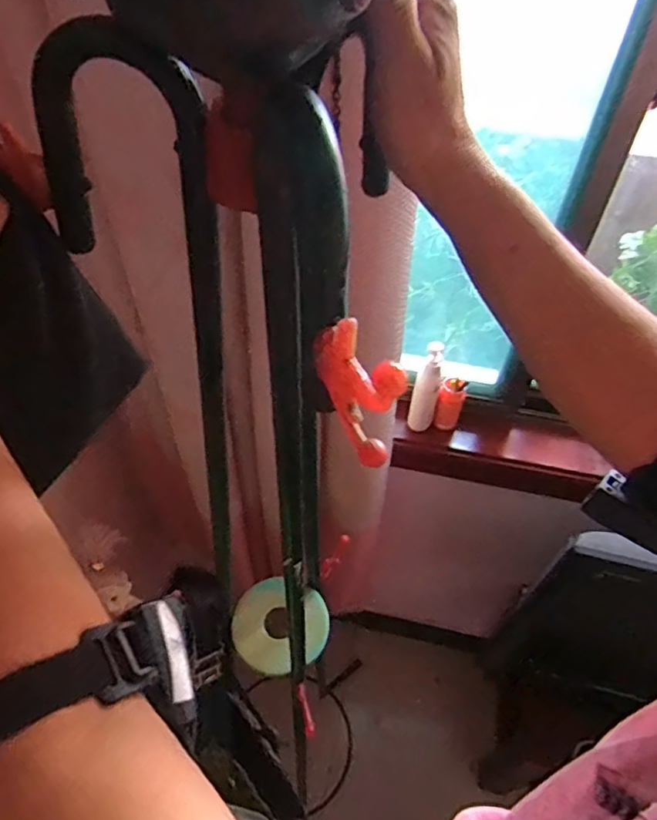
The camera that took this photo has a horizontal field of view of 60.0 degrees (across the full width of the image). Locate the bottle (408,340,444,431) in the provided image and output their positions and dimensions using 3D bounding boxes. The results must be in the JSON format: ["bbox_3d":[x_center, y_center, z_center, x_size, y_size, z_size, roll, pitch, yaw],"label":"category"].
[{"bbox_3d":[0.188,-0.038,1.088,0.050,0.202,0.049,17,51,12],"label":"bottle"}]

